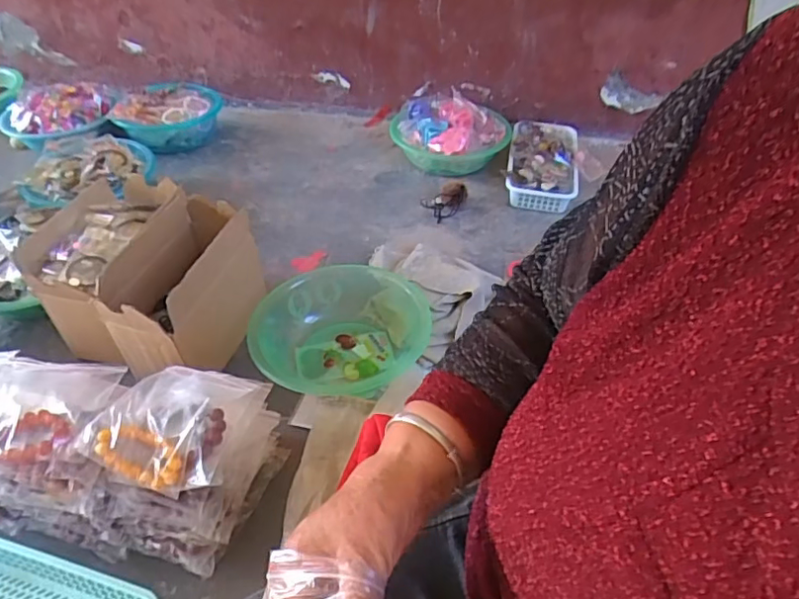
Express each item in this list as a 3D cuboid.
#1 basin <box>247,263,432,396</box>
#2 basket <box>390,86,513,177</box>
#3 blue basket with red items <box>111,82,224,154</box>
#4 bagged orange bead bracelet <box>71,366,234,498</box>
[{"bbox_3d":[-0.080,0.055,0.804,0.234,0.078,0.226,0,44,0],"label":"basin"},{"bbox_3d":[0.106,-0.334,1.151,0.203,0.108,0.209,0,44,0],"label":"basket"},{"bbox_3d":[-0.496,-0.395,1.236,0.220,0.082,0.195,-11,45,-11],"label":"blue basket with red items"},{"bbox_3d":[-0.235,0.121,0.592,0.132,0.045,0.147,6,45,6],"label":"bagged orange bead bracelet"}]

